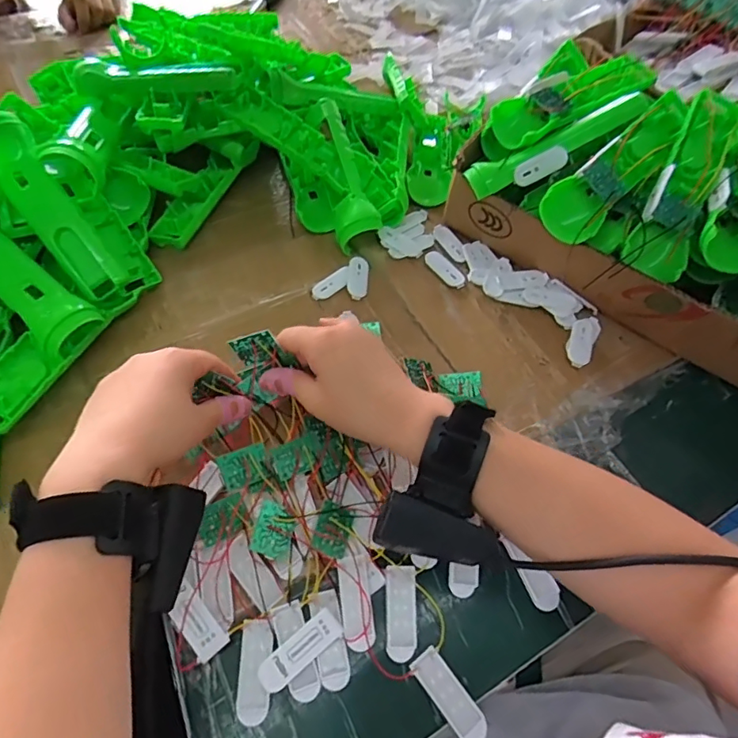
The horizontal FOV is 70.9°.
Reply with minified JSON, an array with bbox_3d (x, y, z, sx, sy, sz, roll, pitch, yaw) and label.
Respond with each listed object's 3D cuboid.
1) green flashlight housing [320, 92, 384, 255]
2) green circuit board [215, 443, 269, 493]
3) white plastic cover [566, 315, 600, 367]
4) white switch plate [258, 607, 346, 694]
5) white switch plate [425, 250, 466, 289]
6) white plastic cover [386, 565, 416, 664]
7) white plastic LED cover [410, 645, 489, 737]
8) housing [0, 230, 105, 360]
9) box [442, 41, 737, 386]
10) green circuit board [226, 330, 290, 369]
[{"bbox_3d":[-0.027,-0.201,0.526,0.040,0.035,0.163,-12,76,-9],"label":"green flashlight housing"},{"bbox_3d":[-0.088,0.070,0.368,0.033,0.004,0.026,-18,78,-28],"label":"green circuit board"},{"bbox_3d":[0.193,-0.026,0.468,0.023,0.005,0.056,24,60,13],"label":"white plastic cover"},{"bbox_3d":[-0.044,0.181,0.333,0.056,0.011,0.019,-34,65,-20],"label":"white switch plate"},{"bbox_3d":[0.074,-0.097,0.505,0.018,0.005,0.050,-29,63,-18],"label":"white switch plate"},{"bbox_3d":[0.021,0.164,0.351,0.020,0.006,0.058,3,58,0],"label":"white plastic cover"},{"bbox_3d":[0.052,0.208,0.329,0.021,0.004,0.058,-33,65,-20],"label":"white plastic LED cover"},{"bbox_3d":[-0.289,-0.073,0.426,0.140,0.024,0.047,44,65,-1],"label":"housing"},{"bbox_3d":[0.297,-0.143,0.473,0.404,0.133,0.265,31,62,17],"label":"box"},{"bbox_3d":[-0.080,-0.012,0.373,0.034,0.030,0.004,-13,35,18],"label":"green circuit board"}]

